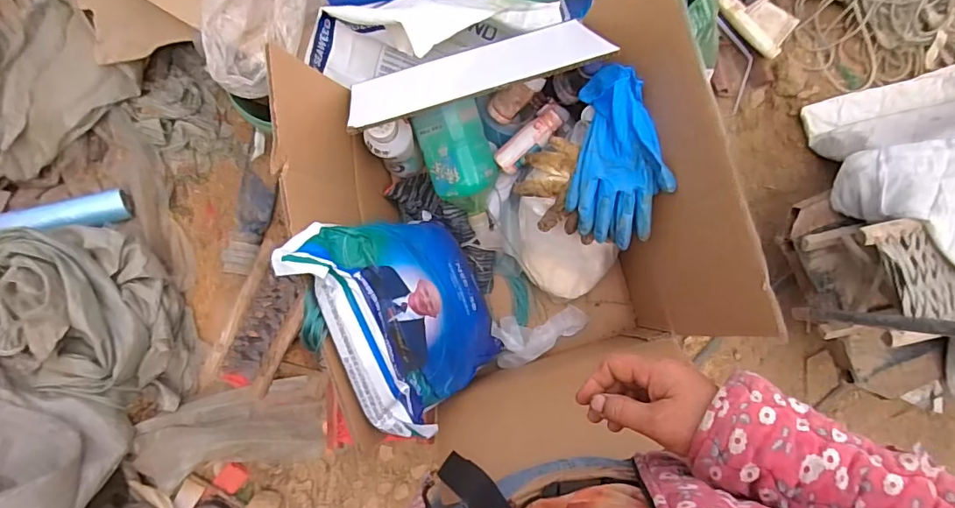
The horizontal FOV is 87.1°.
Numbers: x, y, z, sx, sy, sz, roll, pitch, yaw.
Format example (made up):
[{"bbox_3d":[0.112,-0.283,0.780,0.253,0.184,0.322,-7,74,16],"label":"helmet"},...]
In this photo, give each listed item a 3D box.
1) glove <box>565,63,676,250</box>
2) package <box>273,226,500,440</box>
[{"bbox_3d":[0.174,-0.120,0.629,0.113,0.052,0.211,-2,96,0],"label":"glove"},{"bbox_3d":[-0.076,0.070,0.653,0.062,0.344,0.236,-22,86,24],"label":"package"}]

